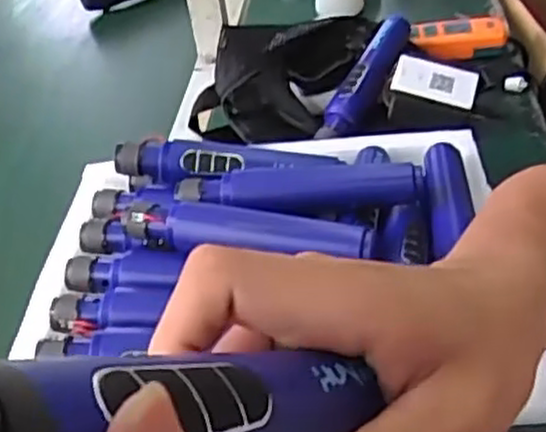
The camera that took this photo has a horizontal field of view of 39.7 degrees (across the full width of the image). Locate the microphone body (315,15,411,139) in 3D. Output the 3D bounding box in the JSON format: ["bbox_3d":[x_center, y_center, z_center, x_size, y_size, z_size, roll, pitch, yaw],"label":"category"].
[{"bbox_3d":[0.095,-0.138,0.767,0.041,0.032,0.191,14,54,26],"label":"microphone body"}]

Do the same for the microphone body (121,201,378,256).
[{"bbox_3d":[-0.023,0.010,0.549,0.184,0.028,0.028,9,40,21],"label":"microphone body"}]

